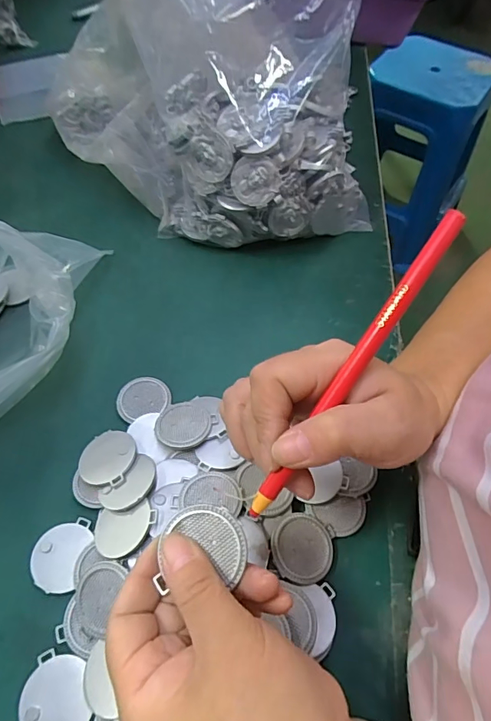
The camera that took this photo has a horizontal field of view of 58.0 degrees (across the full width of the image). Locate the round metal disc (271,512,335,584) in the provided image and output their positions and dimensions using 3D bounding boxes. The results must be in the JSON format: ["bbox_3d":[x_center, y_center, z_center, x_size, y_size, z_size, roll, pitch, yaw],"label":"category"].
[{"bbox_3d":[0.036,0.118,0.279,0.042,0.004,0.039,10,61,-18],"label":"round metal disc"}]

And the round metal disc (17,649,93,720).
[{"bbox_3d":[-0.103,0.186,0.243,0.039,0.004,0.039,1,58,-2],"label":"round metal disc"}]

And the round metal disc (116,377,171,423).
[{"bbox_3d":[-0.079,0.028,0.343,0.040,0.006,0.036,-14,60,-11],"label":"round metal disc"}]

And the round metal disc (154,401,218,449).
[{"bbox_3d":[-0.045,0.048,0.325,0.040,0.008,0.039,-1,42,1],"label":"round metal disc"}]

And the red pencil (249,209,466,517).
[{"bbox_3d":[0.048,0.004,0.198,0.009,0.005,0.158,35,96,18],"label":"red pencil"}]

